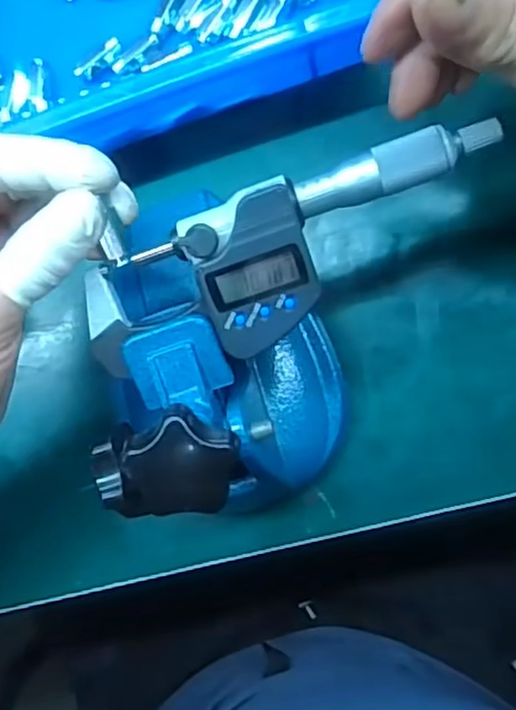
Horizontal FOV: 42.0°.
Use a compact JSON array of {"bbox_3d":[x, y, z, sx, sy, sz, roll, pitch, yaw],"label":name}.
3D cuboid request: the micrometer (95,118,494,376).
[{"bbox_3d":[0.009,-0.035,0.240,0.159,0.018,0.050,-23,87,9],"label":"micrometer"}]

